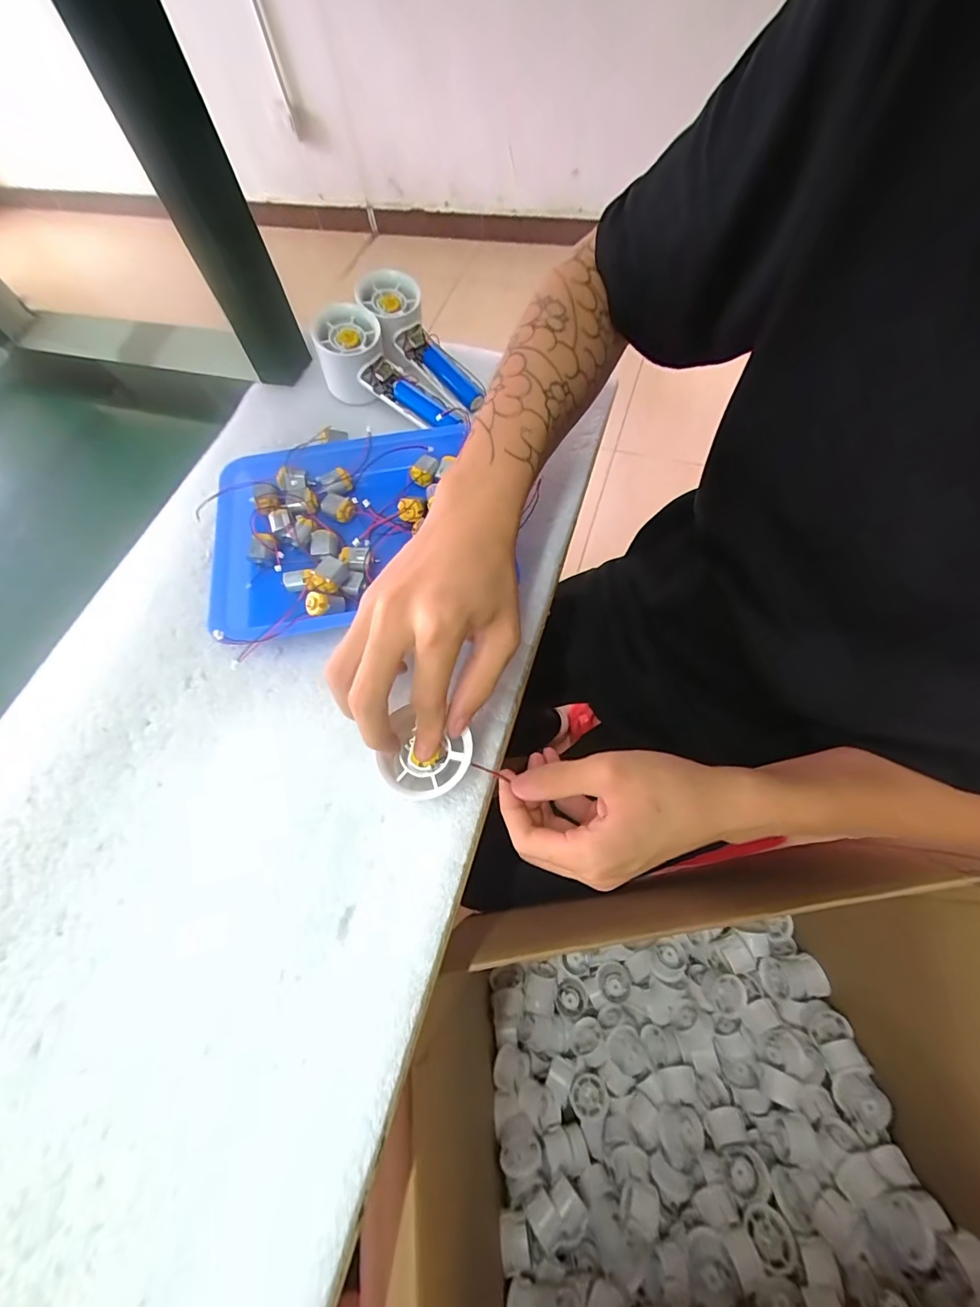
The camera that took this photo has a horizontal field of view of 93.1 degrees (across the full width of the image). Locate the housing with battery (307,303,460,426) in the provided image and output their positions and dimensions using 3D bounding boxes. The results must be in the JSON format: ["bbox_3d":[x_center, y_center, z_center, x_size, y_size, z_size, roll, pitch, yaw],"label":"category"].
[{"bbox_3d":[-0.094,-0.243,0.422,0.156,0.057,0.062,40,71,2],"label":"housing with battery"}]

